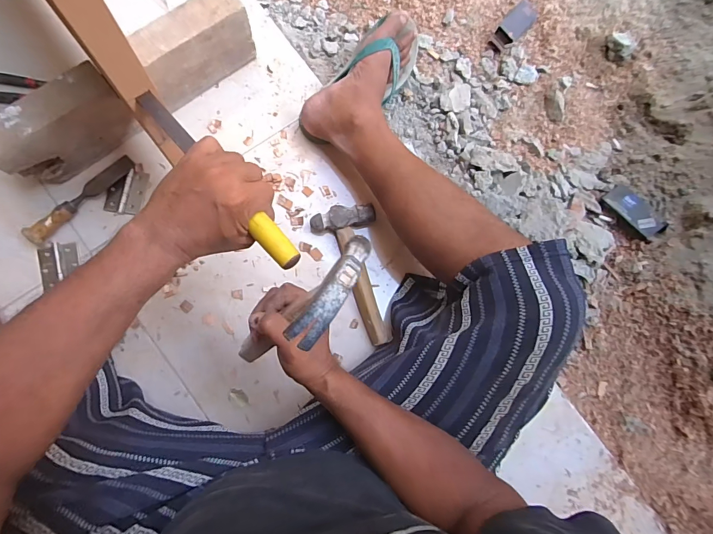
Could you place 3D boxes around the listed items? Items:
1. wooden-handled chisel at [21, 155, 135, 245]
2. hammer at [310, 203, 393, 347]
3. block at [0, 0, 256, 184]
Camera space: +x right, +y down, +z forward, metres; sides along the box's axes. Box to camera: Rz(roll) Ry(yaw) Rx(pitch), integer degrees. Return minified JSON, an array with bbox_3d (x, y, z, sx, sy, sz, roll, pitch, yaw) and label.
[{"bbox_3d":[-0.447,-0.114,0.604,0.030,0.030,0.191,42,80,1],"label":"wooden-handled chisel"},{"bbox_3d":[-0.011,0.014,0.625,0.107,0.033,0.232,-6,83,-7],"label":"hammer"},{"bbox_3d":[-0.355,-0.284,0.593,0.420,0.122,0.070,-38,87,-10],"label":"block"}]

